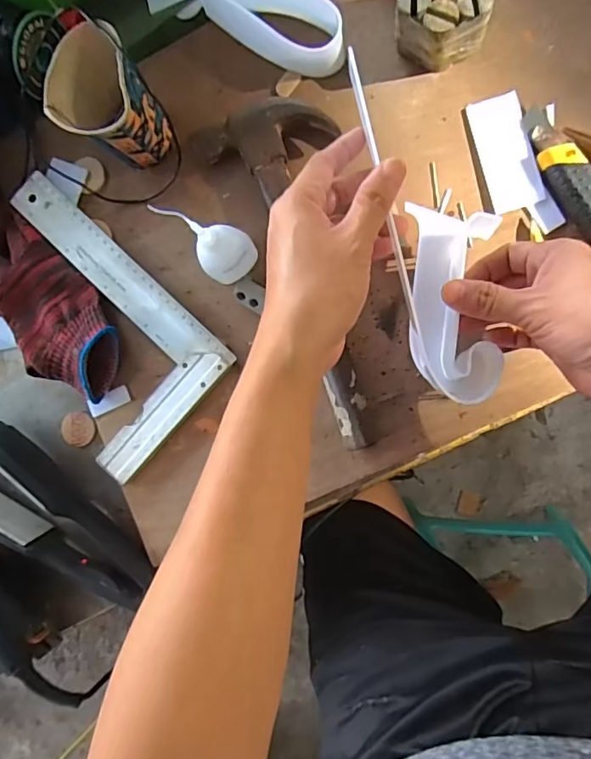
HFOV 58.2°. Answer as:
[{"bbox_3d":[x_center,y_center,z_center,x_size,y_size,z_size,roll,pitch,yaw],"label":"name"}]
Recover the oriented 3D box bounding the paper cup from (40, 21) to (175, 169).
[{"bbox_3d":[-0.150,-0.222,0.434,0.075,0.087,0.085,-39,85,7],"label":"paper cup"}]

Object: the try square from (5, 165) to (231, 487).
[{"bbox_3d":[-0.191,-0.051,0.473,0.256,0.011,0.146,44,97,6],"label":"try square"}]

